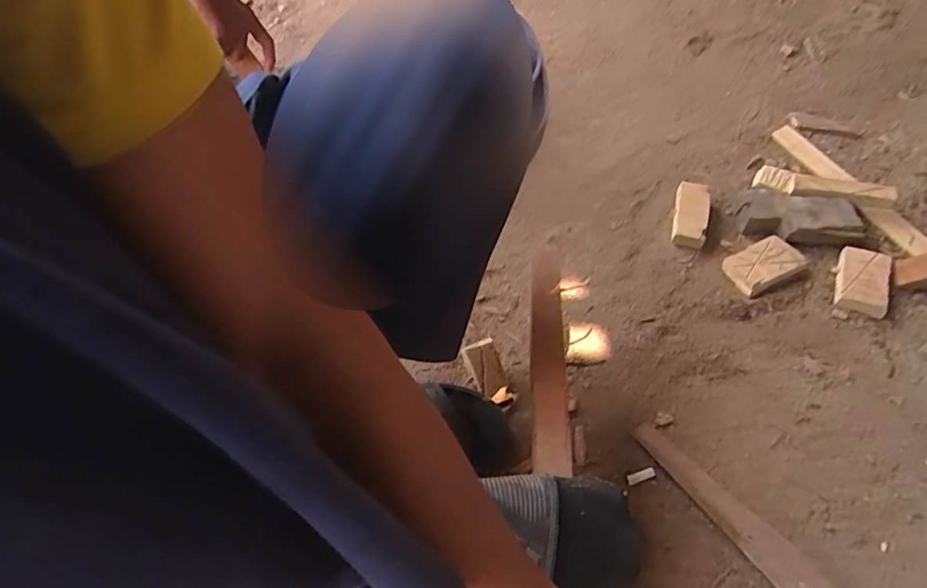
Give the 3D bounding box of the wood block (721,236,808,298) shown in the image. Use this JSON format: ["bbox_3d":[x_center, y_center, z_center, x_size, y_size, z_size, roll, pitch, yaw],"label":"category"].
[{"bbox_3d":[0.404,-0.042,0.748,0.096,0.023,0.057,-25,56,-15],"label":"wood block"}]

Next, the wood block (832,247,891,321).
[{"bbox_3d":[0.520,-0.019,0.720,0.057,0.020,0.096,14,66,26],"label":"wood block"}]

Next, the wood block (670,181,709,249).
[{"bbox_3d":[0.328,-0.114,0.799,0.044,0.025,0.111,13,56,12],"label":"wood block"}]

